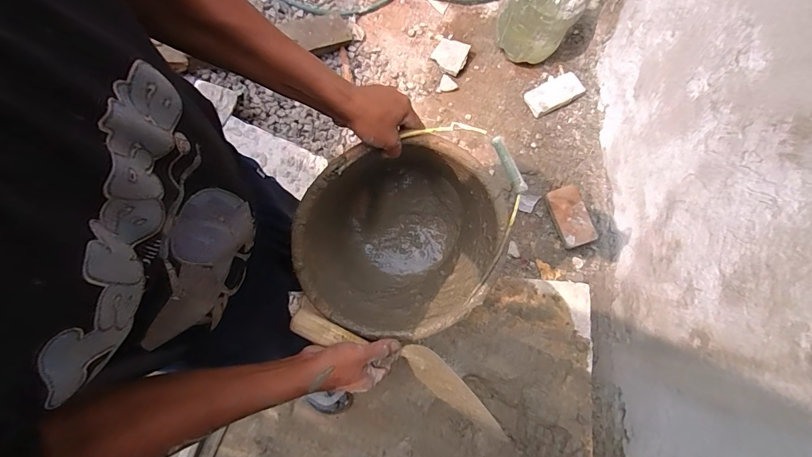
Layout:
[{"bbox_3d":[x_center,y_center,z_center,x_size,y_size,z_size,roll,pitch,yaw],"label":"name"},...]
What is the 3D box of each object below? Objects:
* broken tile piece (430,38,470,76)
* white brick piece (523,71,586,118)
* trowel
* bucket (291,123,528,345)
[{"bbox_3d":[0.168,-0.661,1.475,0.144,0.021,0.113,31,104,23],"label":"broken tile piece"},{"bbox_3d":[0.560,-0.508,1.459,0.201,0.036,0.120,-29,70,5],"label":"white brick piece"},{"bbox_3d":[-0.010,0.175,0.512,0.297,0.064,0.056,24,78,4],"label":"trowel"},{"bbox_3d":[-0.004,0.016,0.600,0.263,0.250,0.292,35,91,3],"label":"bucket"}]

